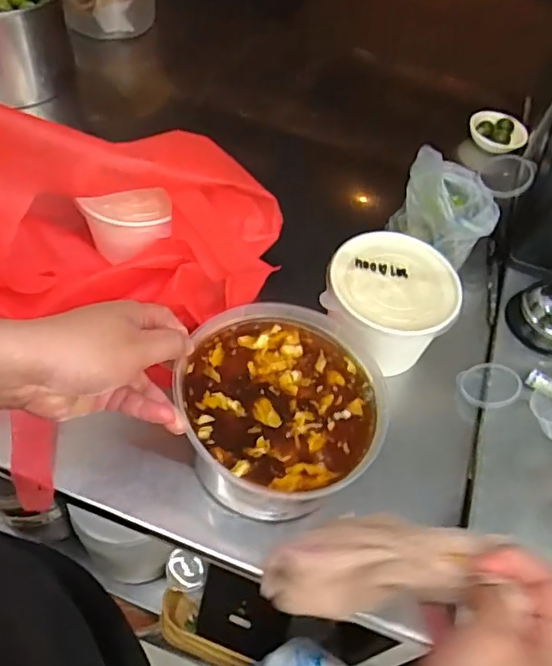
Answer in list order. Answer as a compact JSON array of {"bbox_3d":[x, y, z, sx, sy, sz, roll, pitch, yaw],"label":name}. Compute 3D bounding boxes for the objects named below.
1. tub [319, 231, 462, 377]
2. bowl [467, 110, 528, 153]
[{"bbox_3d":[0.095,-0.020,0.495,0.108,0.070,0.122,29,57,16],"label":"tub"},{"bbox_3d":[0.284,-0.258,0.727,0.071,0.027,0.056,22,56,12],"label":"bowl"}]

